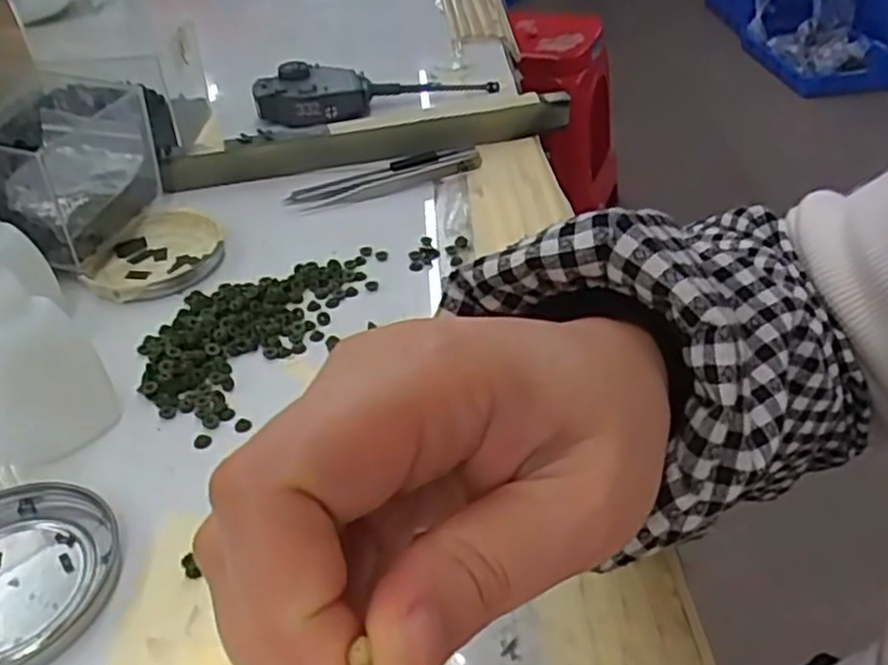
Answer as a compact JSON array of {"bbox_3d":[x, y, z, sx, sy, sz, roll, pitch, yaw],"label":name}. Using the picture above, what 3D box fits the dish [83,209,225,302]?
[{"bbox_3d":[-0.166,-0.045,0.432,0.074,0.014,0.075,-13,40,-13],"label":"dish"}]

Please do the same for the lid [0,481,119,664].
[{"bbox_3d":[-0.156,0.086,0.268,0.074,0.008,0.074,-1,39,1],"label":"lid"}]

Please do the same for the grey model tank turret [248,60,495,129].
[{"bbox_3d":[-0.052,-0.195,0.584,0.184,0.032,0.053,-17,39,-16],"label":"grey model tank turret"}]

